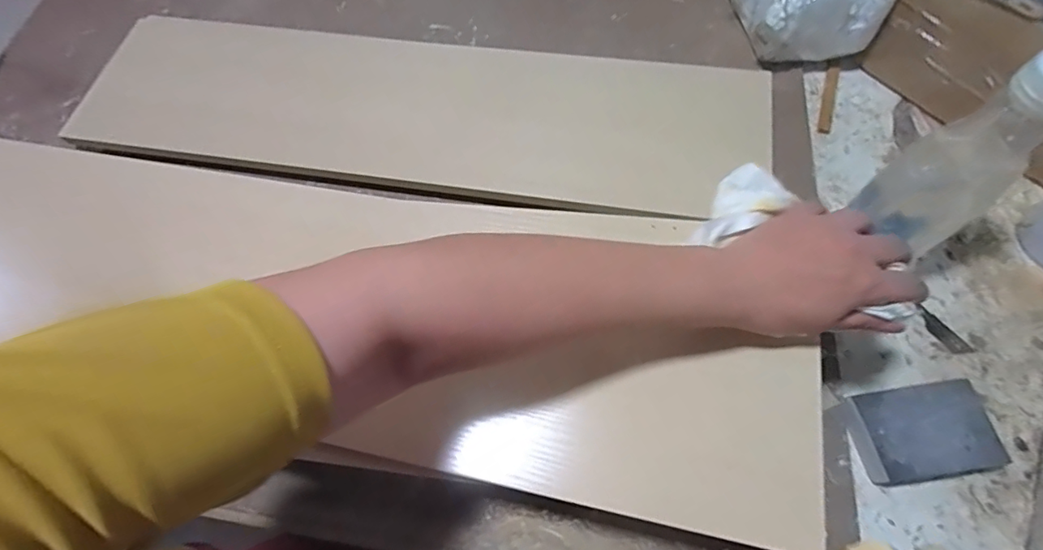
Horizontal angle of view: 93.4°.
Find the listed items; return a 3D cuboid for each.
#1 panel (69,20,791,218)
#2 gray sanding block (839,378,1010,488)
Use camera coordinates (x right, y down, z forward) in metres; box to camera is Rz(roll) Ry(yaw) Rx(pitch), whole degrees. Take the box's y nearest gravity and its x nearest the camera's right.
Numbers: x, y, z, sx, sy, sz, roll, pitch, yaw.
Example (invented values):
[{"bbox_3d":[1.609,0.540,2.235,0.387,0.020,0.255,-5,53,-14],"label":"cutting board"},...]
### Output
[{"bbox_3d":[-0.151,-0.201,0.572,0.807,0.026,0.202,8,70,11],"label":"panel"},{"bbox_3d":[0.332,0.132,0.411,0.112,0.030,0.070,-10,66,1],"label":"gray sanding block"}]

